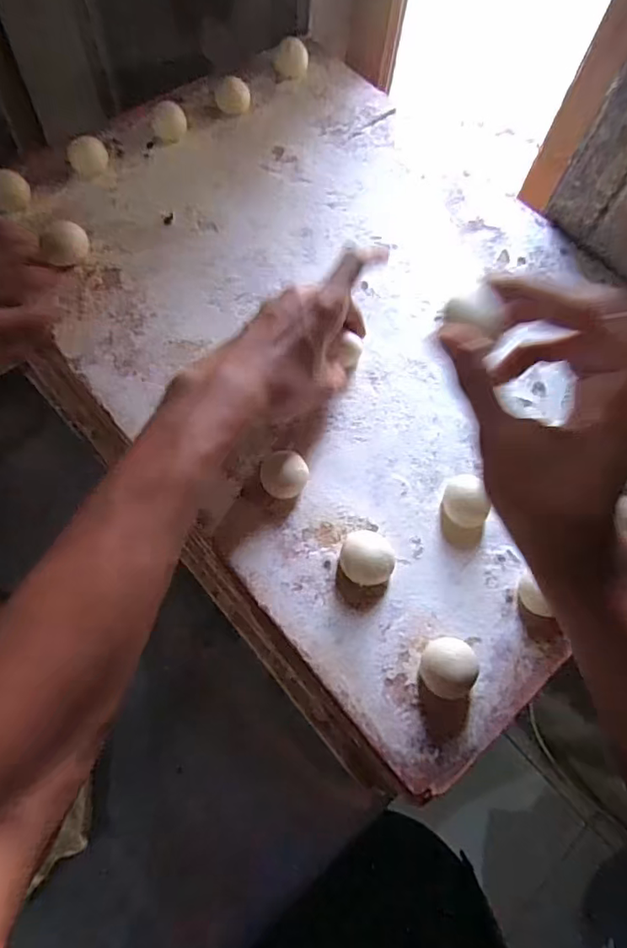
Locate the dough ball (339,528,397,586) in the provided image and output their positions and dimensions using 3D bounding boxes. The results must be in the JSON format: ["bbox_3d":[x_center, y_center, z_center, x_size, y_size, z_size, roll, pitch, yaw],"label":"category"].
[{"bbox_3d":[0.035,0.053,0.348,0.033,0.023,0.036,1,66,-2],"label":"dough ball"}]

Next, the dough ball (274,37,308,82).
[{"bbox_3d":[-0.022,-0.422,0.544,0.032,0.023,0.028,12,66,2],"label":"dough ball"}]

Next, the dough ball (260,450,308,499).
[{"bbox_3d":[-0.019,0.002,0.367,0.032,0.027,0.026,-18,68,-10],"label":"dough ball"}]

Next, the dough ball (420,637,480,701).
[{"bbox_3d":[0.083,0.116,0.323,0.033,0.024,0.035,1,66,-2],"label":"dough ball"}]

